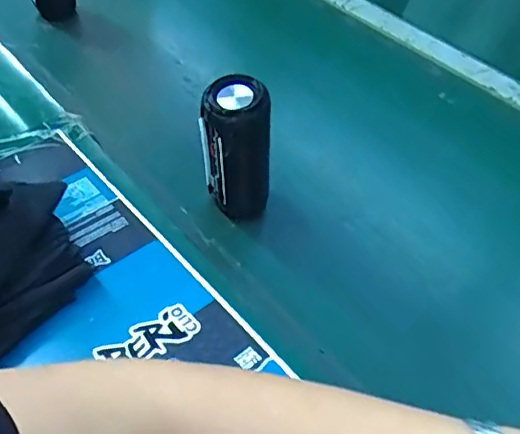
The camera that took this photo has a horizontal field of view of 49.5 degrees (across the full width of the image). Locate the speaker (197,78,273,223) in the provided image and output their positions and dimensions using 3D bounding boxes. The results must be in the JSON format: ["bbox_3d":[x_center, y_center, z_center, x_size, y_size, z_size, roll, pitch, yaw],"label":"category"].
[{"bbox_3d":[-0.022,-0.064,0.555,0.053,0.143,0.054,2,47,-2],"label":"speaker"}]

